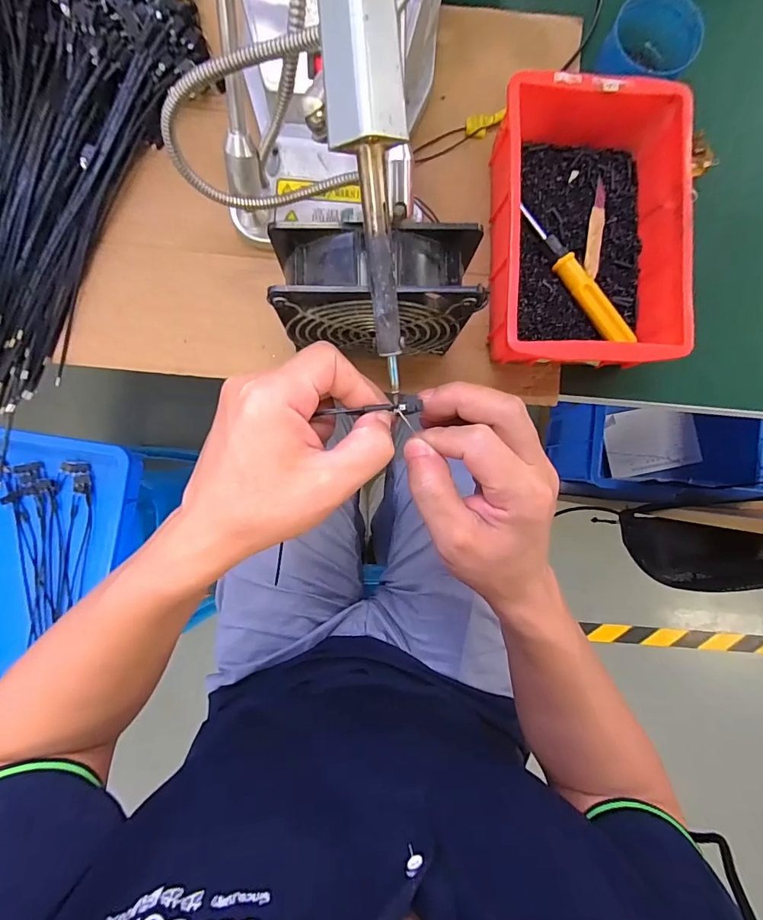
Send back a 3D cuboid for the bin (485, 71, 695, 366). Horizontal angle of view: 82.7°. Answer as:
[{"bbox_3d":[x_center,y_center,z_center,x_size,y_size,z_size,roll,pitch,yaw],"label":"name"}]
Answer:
[{"bbox_3d":[0.151,-0.170,0.324,0.127,0.060,0.185,2,88,-3],"label":"bin"}]

